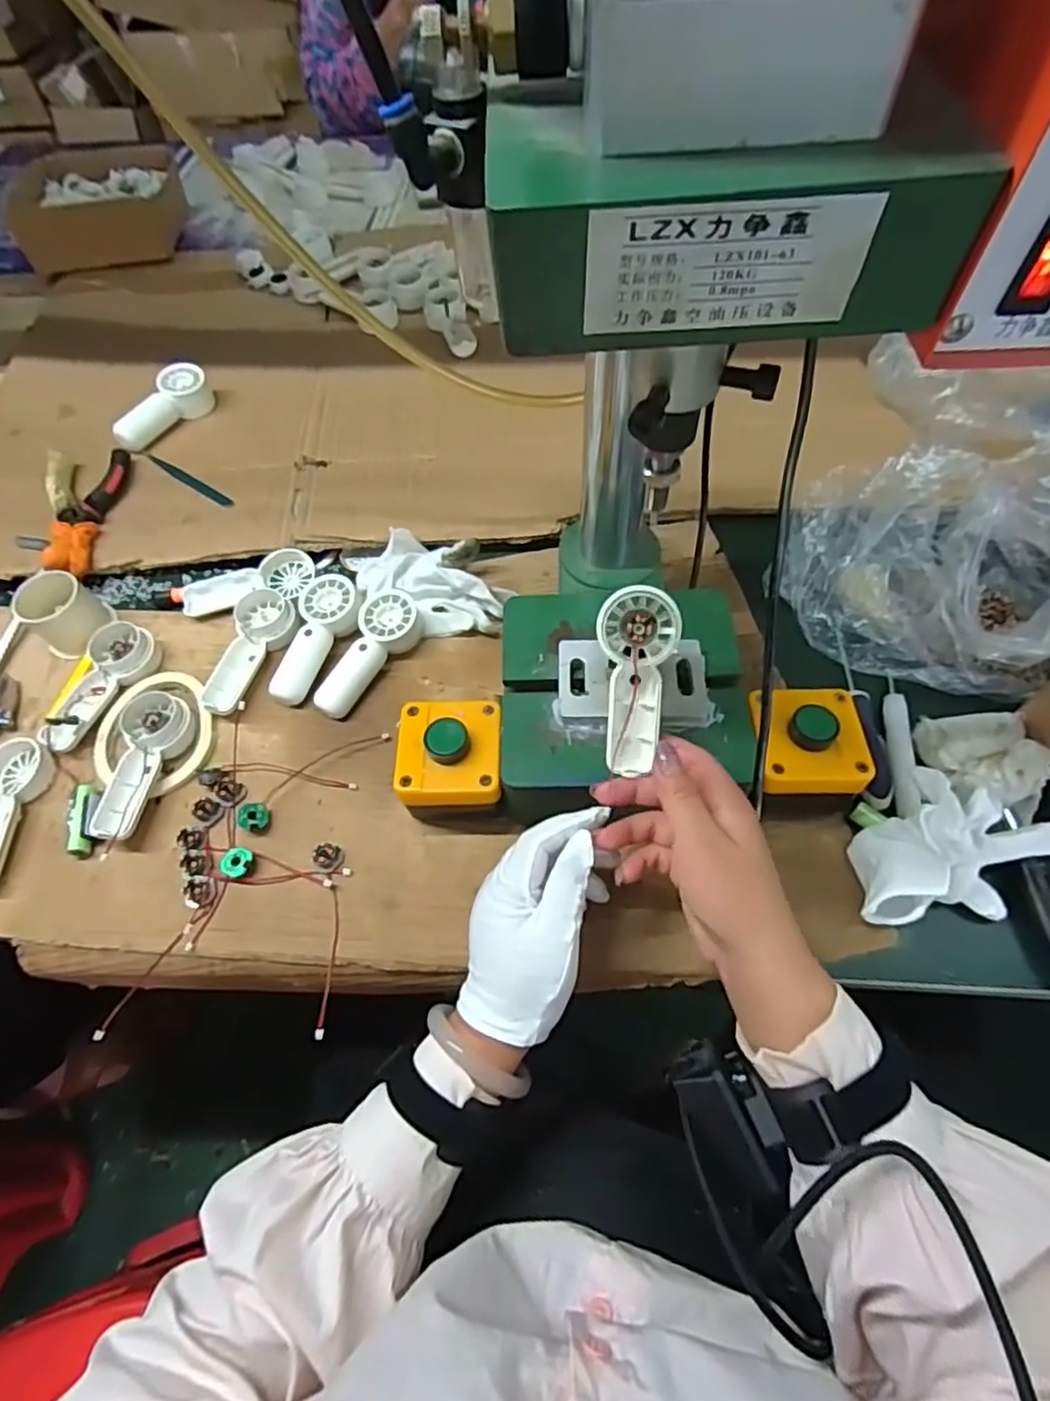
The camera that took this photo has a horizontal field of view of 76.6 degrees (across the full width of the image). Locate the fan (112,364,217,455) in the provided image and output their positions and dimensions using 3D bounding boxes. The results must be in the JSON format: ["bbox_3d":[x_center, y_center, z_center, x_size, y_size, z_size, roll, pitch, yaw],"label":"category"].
[{"bbox_3d":[-0.364,-0.291,0.675,0.037,0.040,0.117,18,61,14],"label":"fan"}]

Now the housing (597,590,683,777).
[{"bbox_3d":[0.066,-0.012,0.397,0.044,0.109,0.020,3,17,5],"label":"housing"}]

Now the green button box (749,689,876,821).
[{"bbox_3d":[0.184,0.030,0.439,0.072,0.052,0.073,-2,58,2],"label":"green button box"}]

